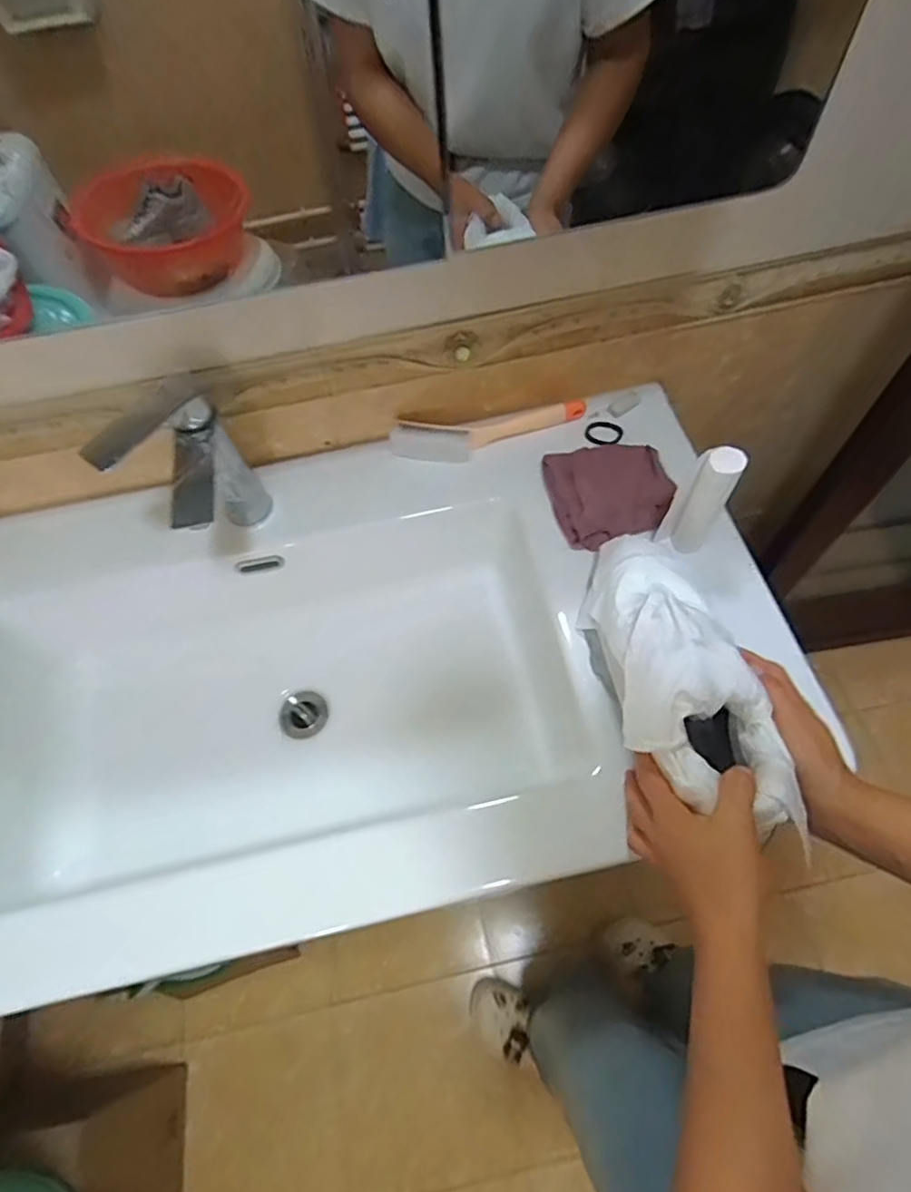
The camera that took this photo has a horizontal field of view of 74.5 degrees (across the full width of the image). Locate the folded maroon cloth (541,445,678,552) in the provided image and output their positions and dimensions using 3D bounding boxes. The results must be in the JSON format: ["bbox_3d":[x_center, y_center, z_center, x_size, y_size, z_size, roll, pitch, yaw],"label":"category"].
[{"bbox_3d":[0.173,-0.118,0.669,0.132,0.020,0.127,-17,62,-5],"label":"folded maroon cloth"}]

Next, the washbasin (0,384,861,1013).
[{"bbox_3d":[-0.176,0.111,0.693,1.005,0.225,0.496,-13,62,-3],"label":"washbasin"}]

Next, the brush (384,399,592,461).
[{"bbox_3d":[0.041,-0.194,0.702,0.231,0.032,0.051,-11,62,-2],"label":"brush"}]

